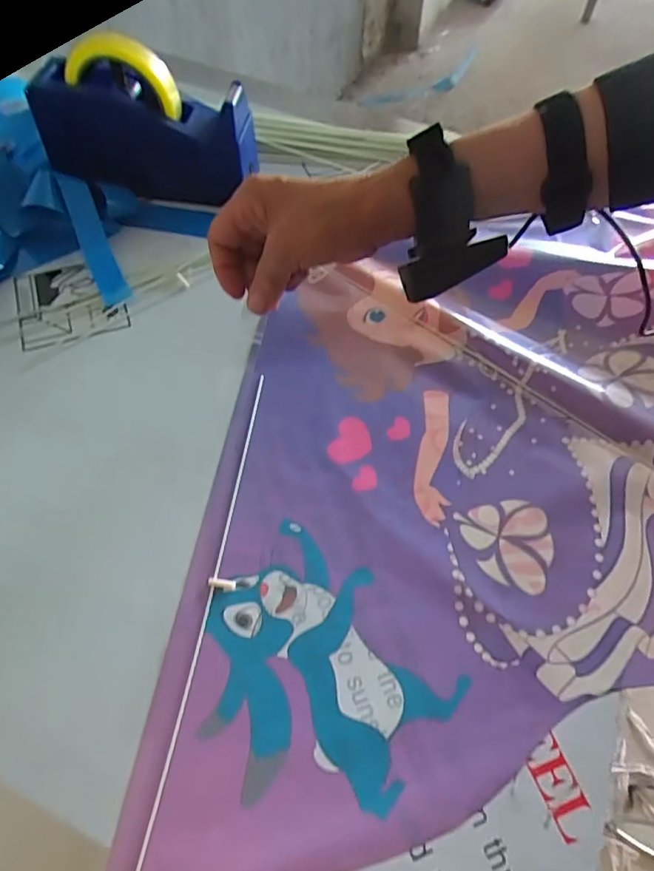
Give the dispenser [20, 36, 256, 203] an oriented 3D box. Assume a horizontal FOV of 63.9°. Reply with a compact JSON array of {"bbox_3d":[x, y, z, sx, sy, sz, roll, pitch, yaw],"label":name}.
[{"bbox_3d":[-0.174,-0.300,0.501,0.201,0.133,0.055,7,59,2],"label":"dispenser"}]

